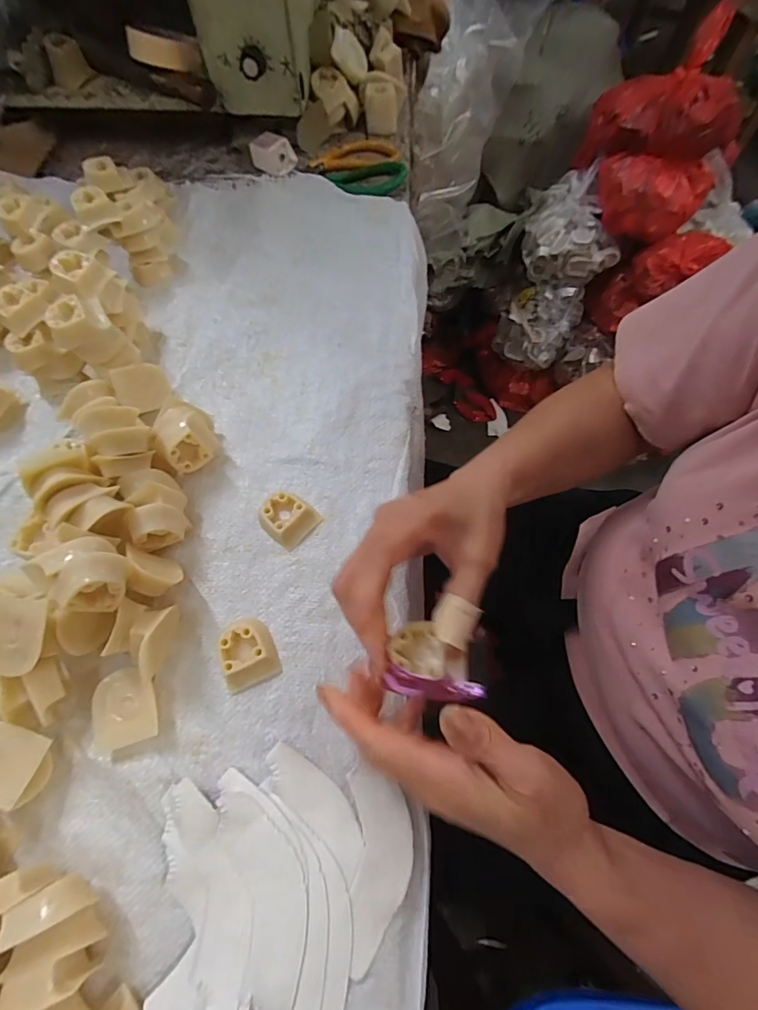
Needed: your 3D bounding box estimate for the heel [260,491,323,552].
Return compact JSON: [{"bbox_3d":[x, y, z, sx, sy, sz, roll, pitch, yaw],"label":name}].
[{"bbox_3d":[-0.073,0.009,0.361,0.041,0.018,0.038,36,71,16],"label":"heel"}]

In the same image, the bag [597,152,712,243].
[{"bbox_3d":[0.590,-0.665,0.982,0.223,0.108,0.142,13,66,5],"label":"bag"}]

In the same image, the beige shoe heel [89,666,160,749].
[{"bbox_3d":[-0.168,0.135,0.304,0.042,0.015,0.046,-17,66,-7],"label":"beige shoe heel"}]

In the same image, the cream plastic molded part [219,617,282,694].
[{"bbox_3d":[-0.092,0.102,0.320,0.036,0.016,0.047,-21,67,-9],"label":"cream plastic molded part"}]

